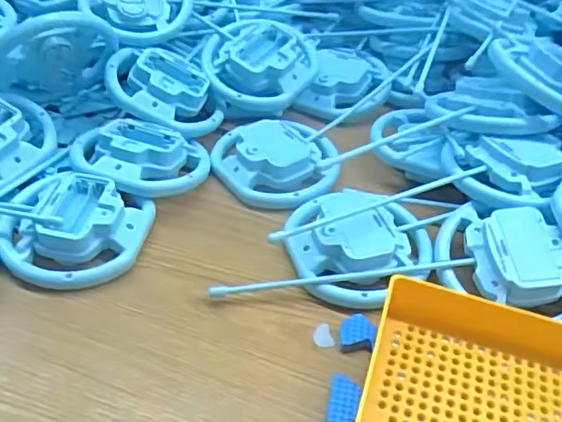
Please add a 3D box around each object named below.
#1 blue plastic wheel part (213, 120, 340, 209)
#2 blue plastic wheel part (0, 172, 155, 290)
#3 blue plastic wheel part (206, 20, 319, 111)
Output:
[{"bbox_3d":[-0.004,-0.042,0.469,0.101,0.025,0.086,4,42,-2],"label":"blue plastic wheel part"},{"bbox_3d":[-0.144,0.011,0.394,0.098,0.024,0.085,6,42,0],"label":"blue plastic wheel part"},{"bbox_3d":[-0.020,-0.141,0.535,0.102,0.035,0.104,3,65,1],"label":"blue plastic wheel part"}]

